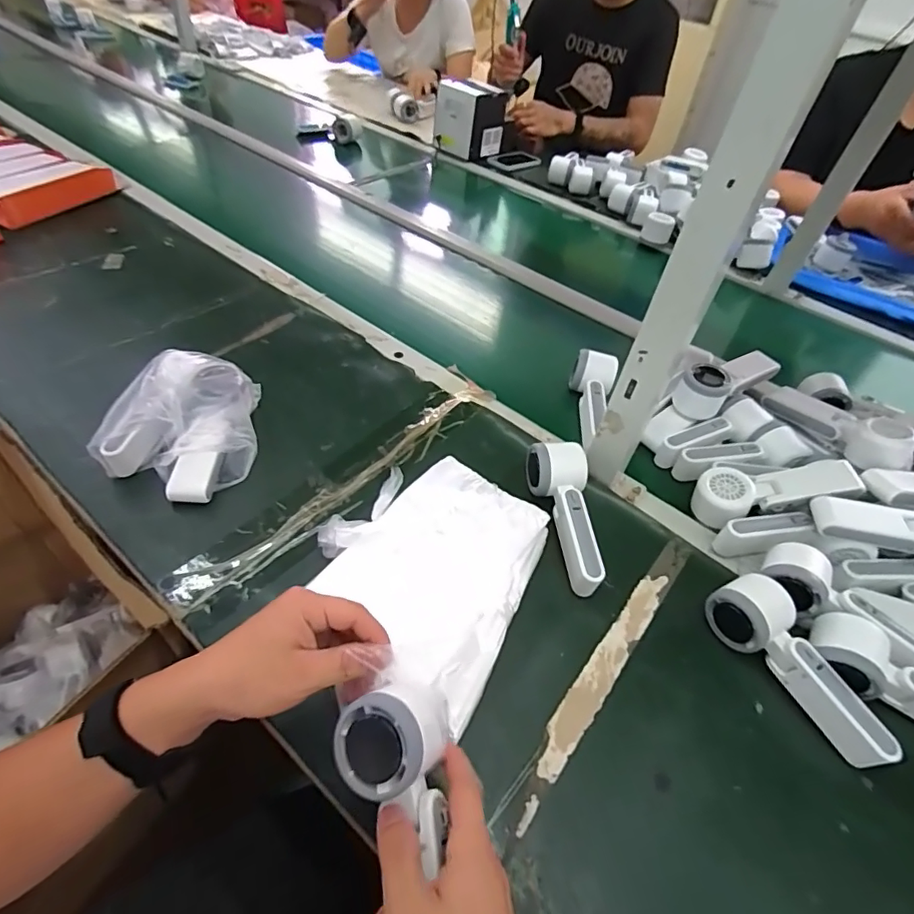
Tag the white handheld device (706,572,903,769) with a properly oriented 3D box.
[{"bbox_3d":[0.299,0.186,0.455,0.068,0.046,0.167,-19,54,-22],"label":"white handheld device"}]

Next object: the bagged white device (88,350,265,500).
[{"bbox_3d":[-0.286,-0.039,0.572,0.147,0.071,0.178,8,49,0],"label":"bagged white device"}]

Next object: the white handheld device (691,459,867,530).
[{"bbox_3d":[0.349,0.036,0.570,0.167,0.045,0.065,-11,51,3],"label":"white handheld device"}]

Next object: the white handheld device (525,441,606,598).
[{"bbox_3d":[0.113,0.060,0.535,0.060,0.053,0.161,0,49,-7],"label":"white handheld device"}]

